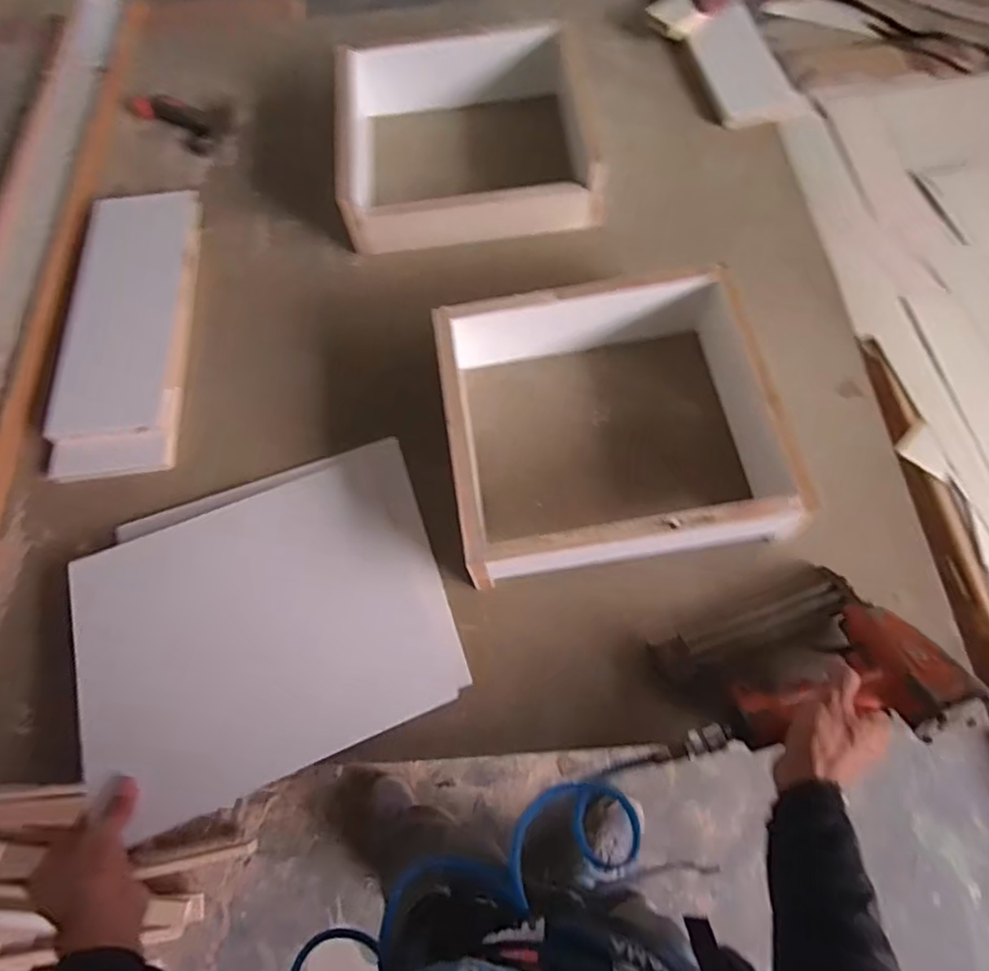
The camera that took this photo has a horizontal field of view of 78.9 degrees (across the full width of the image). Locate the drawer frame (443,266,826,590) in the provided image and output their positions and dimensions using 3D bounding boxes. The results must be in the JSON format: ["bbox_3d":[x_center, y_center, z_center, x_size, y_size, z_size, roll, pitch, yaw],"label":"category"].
[{"bbox_3d":[0.123,-0.067,0.668,0.345,0.107,0.321,-8,67,0],"label":"drawer frame"}]

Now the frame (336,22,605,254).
[{"bbox_3d":[-0.040,-0.502,0.855,0.343,0.095,0.322,-6,67,1],"label":"frame"}]

